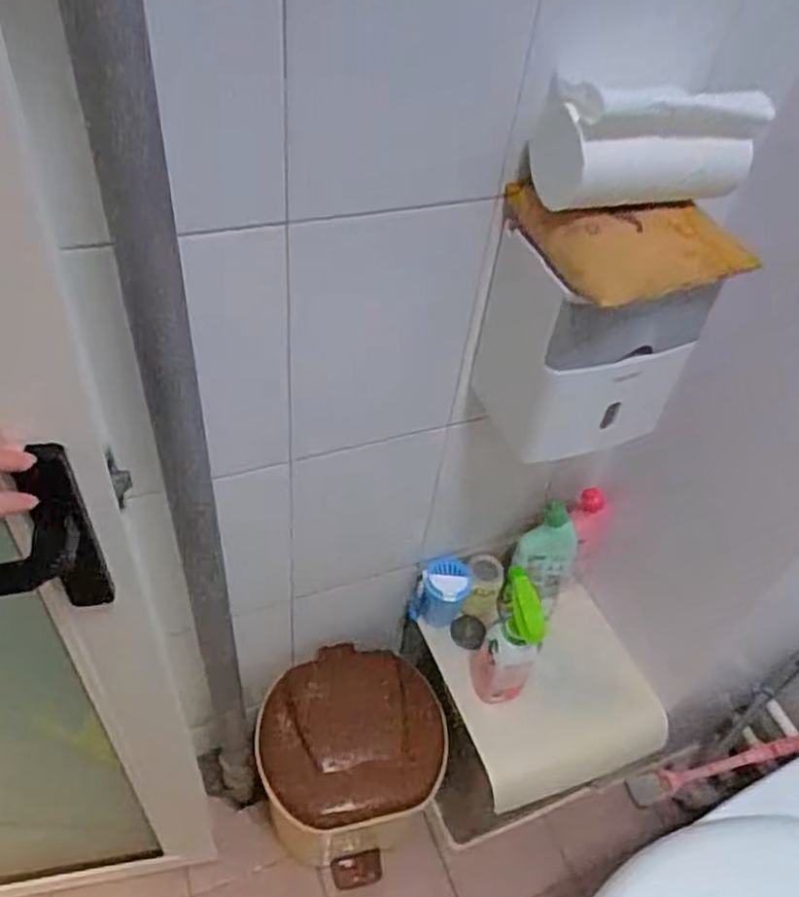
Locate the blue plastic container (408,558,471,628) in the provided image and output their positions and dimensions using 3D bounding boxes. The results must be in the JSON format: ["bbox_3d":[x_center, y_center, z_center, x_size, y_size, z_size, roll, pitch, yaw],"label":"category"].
[{"bbox_3d":[0.066,0.225,1.147,0.082,0.102,0.080,16,49,7],"label":"blue plastic container"}]

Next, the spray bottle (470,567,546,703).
[{"bbox_3d":[0.153,0.281,1.029,0.083,0.227,0.080,20,50,11],"label":"spray bottle"}]

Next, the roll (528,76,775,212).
[{"bbox_3d":[0.216,-0.266,0.638,0.195,0.101,0.059,-11,51,-15],"label":"roll"}]

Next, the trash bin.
[{"bbox_3d":[-0.082,0.507,1.182,0.272,0.290,0.259,-5,50,-11],"label":"trash bin"}]

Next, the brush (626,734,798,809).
[{"bbox_3d":[0.561,0.542,1.254,0.038,0.365,0.057,36,34,-30],"label":"brush"}]

